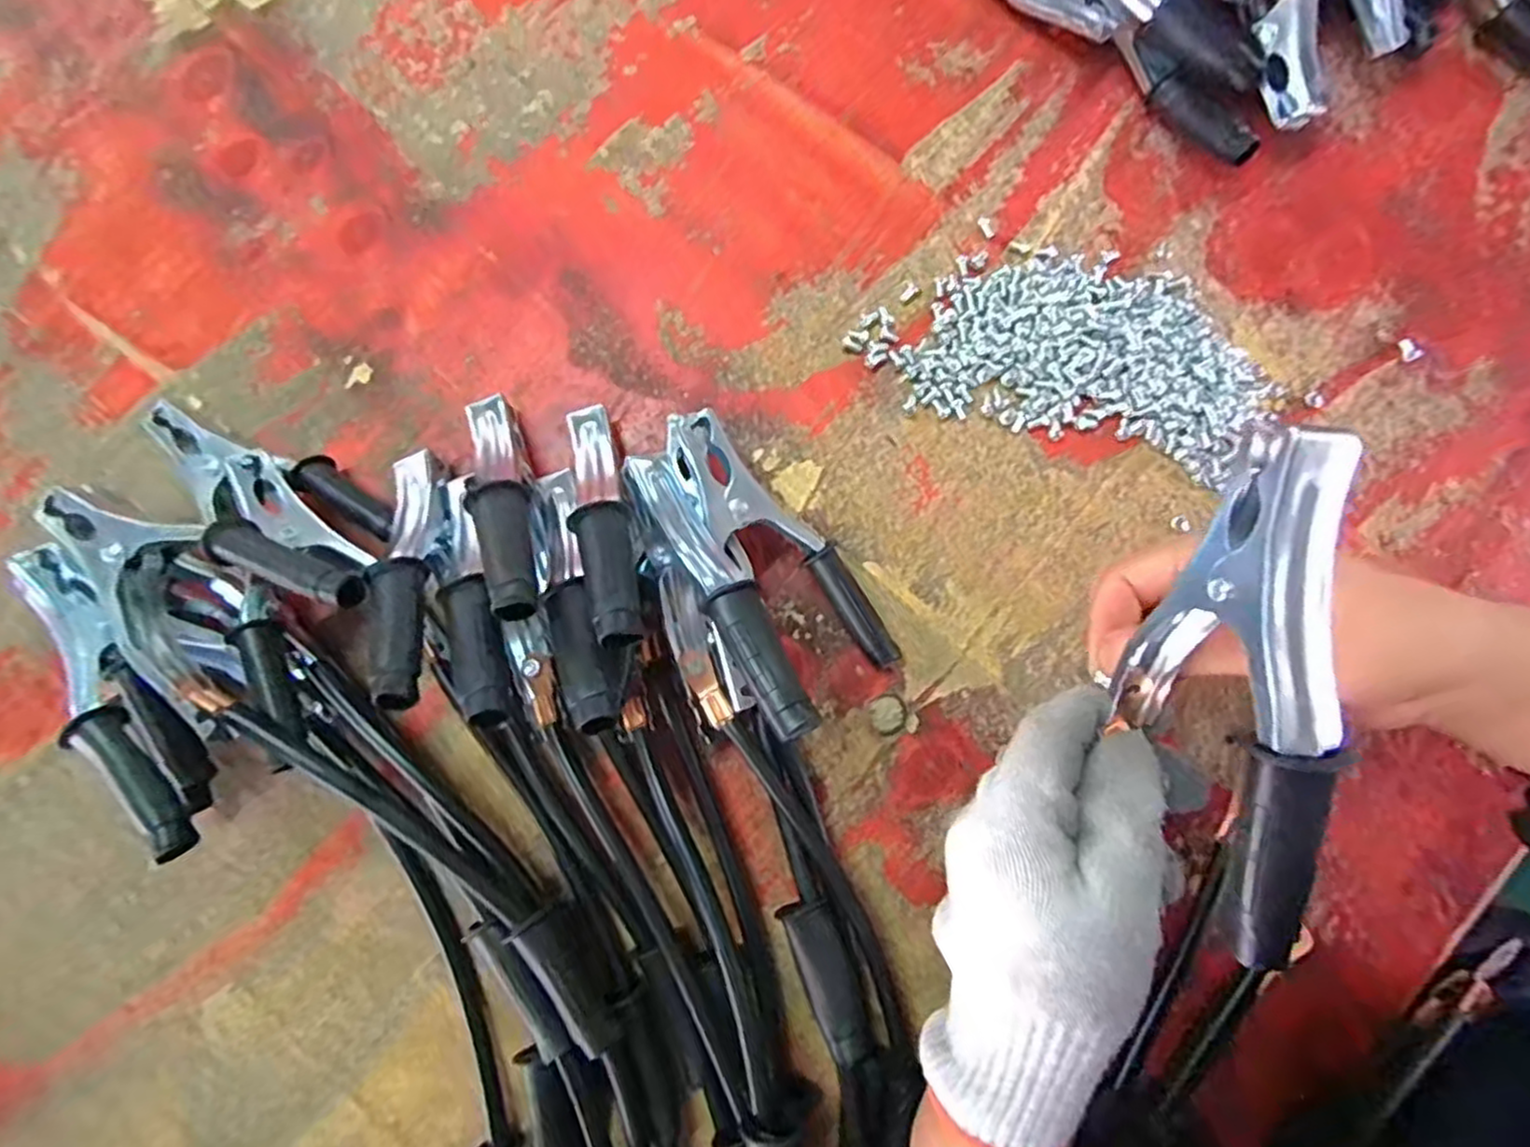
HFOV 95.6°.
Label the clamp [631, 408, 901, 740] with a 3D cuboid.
[{"bbox_3d":[-0.001,-0.007,0.308,0.065,0.080,0.140,-31,81,-5],"label":"clamp"}]

